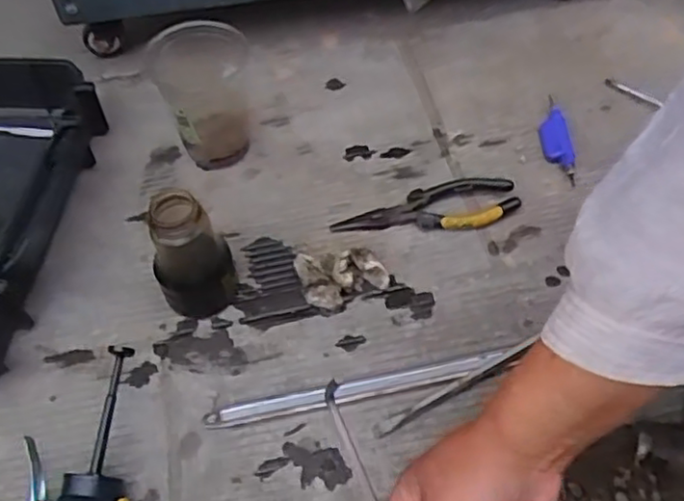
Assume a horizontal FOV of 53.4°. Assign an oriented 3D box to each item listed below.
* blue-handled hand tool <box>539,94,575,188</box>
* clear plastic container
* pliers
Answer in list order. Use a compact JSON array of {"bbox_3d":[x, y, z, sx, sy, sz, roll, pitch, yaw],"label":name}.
[{"bbox_3d":[0.216,-0.114,0.691,0.027,0.010,0.116,0,54,1],"label":"blue-handled hand tool"},{"bbox_3d":[-0.133,-0.151,0.660,0.091,0.120,0.090,-1,54,1],"label":"clear plastic container"},{"bbox_3d":[0.079,-0.040,0.638,0.172,0.018,0.048,-5,54,-2],"label":"pliers"}]

